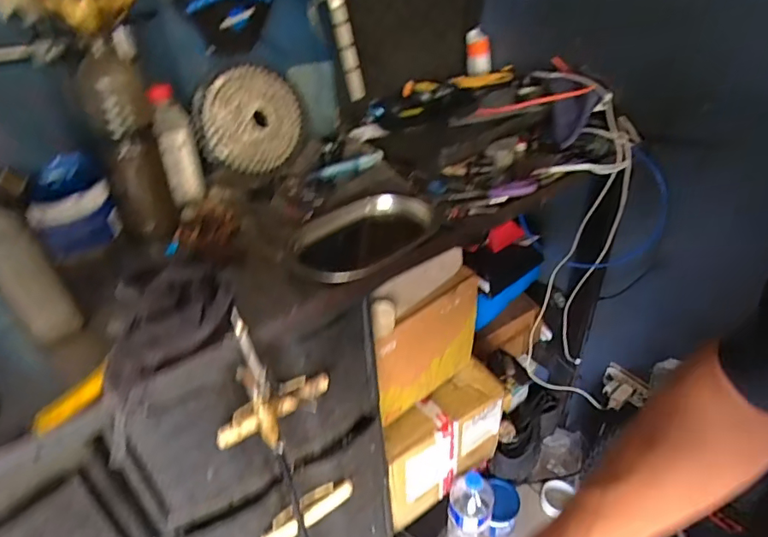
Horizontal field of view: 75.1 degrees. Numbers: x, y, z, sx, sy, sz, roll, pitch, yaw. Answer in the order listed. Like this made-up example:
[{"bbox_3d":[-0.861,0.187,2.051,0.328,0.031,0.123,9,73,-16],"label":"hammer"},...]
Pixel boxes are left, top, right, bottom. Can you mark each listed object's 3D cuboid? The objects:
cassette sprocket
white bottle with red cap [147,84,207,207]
[{"bbox_3d":[-0.219,-0.252,0.841,0.184,0.161,0.034,-28,21,-25],"label":"cassette sprocket"},{"bbox_3d":[-0.313,-0.184,0.760,0.047,0.172,0.056,-15,37,-16],"label":"white bottle with red cap"}]

